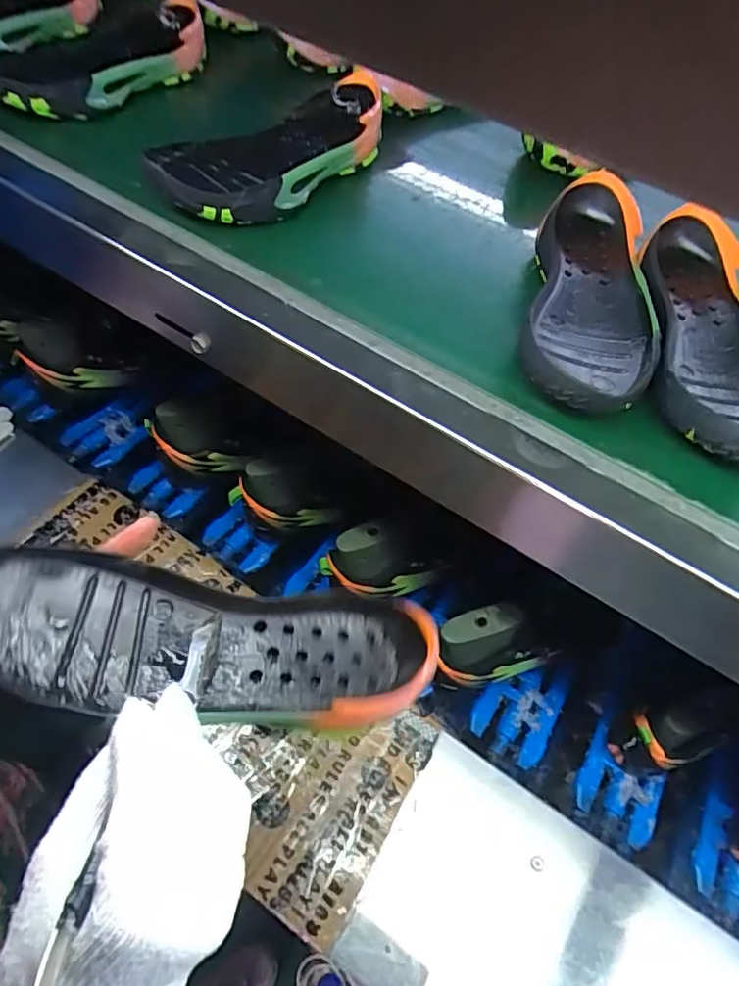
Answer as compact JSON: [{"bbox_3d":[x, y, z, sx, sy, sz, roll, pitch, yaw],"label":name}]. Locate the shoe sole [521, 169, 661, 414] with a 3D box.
[{"bbox_3d":[0.185,-0.166,0.482,0.098,0.057,0.268,15,56,5],"label":"shoe sole"}]

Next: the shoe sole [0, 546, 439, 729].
[{"bbox_3d":[-0.096,0.090,0.355,0.265,0.040,0.088,10,55,-10],"label":"shoe sole"}]

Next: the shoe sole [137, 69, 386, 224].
[{"bbox_3d":[-0.083,-0.340,0.575,0.117,0.042,0.266,38,61,19],"label":"shoe sole"}]

